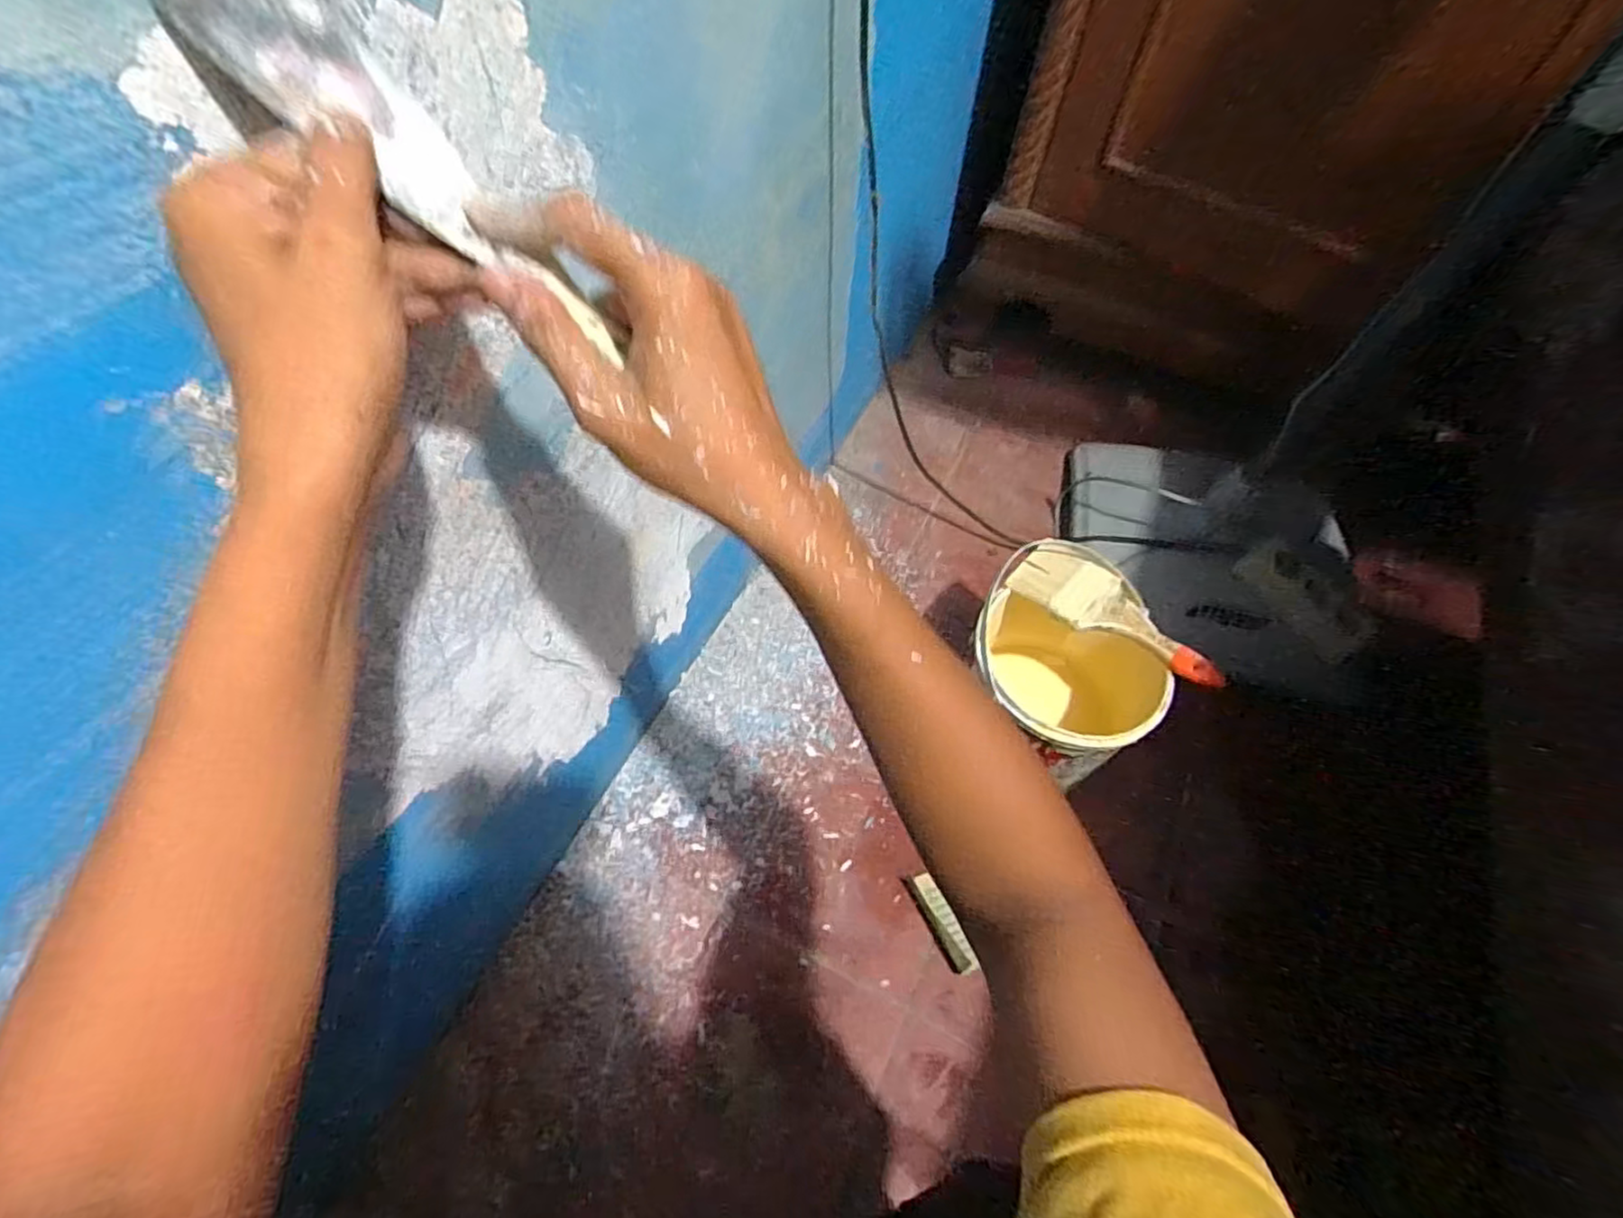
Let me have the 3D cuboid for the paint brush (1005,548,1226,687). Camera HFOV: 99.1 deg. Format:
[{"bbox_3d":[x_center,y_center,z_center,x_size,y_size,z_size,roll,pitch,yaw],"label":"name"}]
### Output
[{"bbox_3d":[0.299,0.006,0.676,0.208,0.026,0.073,33,62,17],"label":"paint brush"}]

